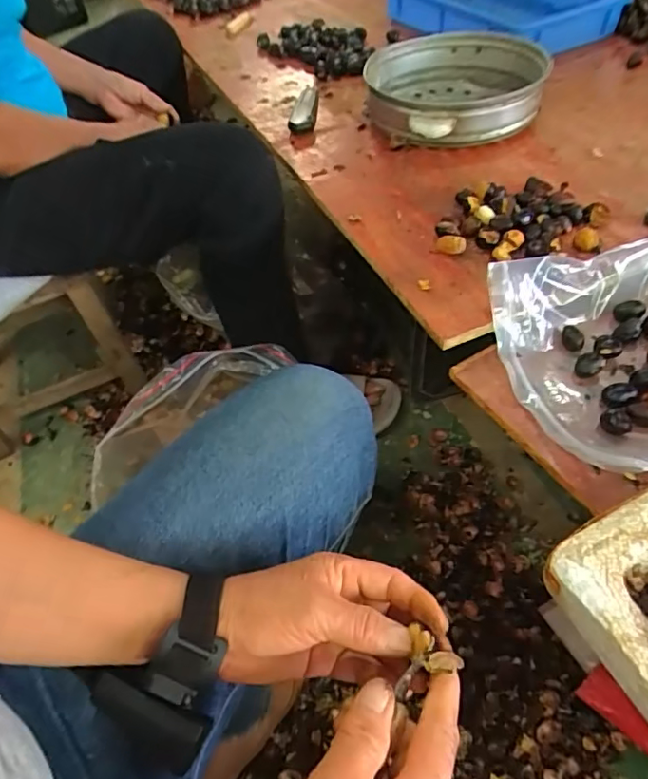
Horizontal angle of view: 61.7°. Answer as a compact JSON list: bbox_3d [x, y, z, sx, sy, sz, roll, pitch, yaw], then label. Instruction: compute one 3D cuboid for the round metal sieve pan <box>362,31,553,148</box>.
[{"bbox_3d":[0.174,-0.411,0.743,0.226,0.062,0.257,6,51,11],"label":"round metal sieve pan"}]

